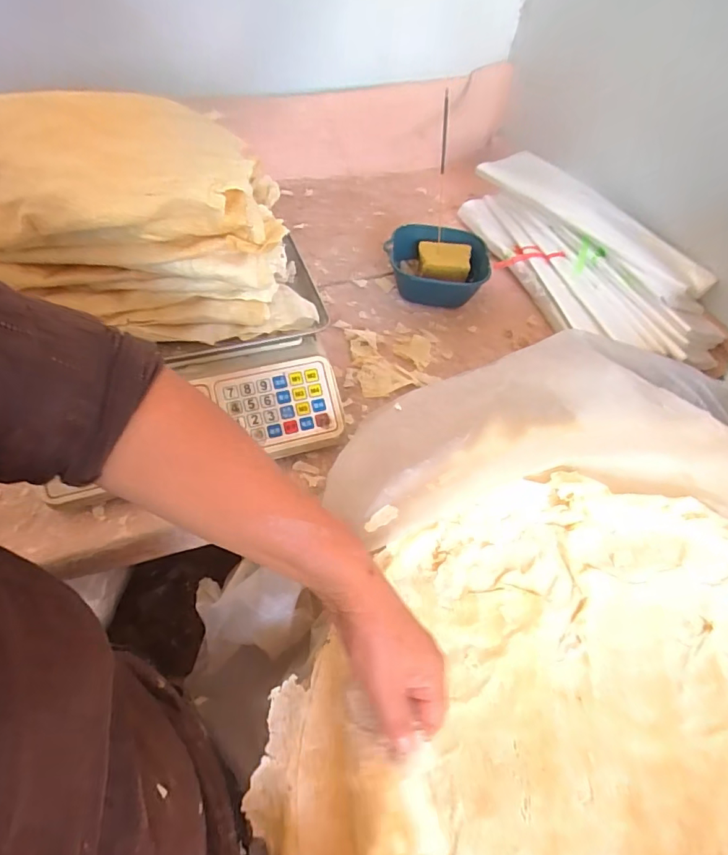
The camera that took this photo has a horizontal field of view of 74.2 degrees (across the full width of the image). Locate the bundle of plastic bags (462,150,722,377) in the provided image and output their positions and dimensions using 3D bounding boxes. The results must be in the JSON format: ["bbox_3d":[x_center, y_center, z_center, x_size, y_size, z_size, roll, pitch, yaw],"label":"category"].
[{"bbox_3d":[0.327,-0.258,0.729,0.168,0.105,0.436,-23,58,-21],"label":"bundle of plastic bags"}]

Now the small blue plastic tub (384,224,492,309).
[{"bbox_3d":[0.108,-0.239,0.732,0.151,0.067,0.124,9,52,2],"label":"small blue plastic tub"}]

